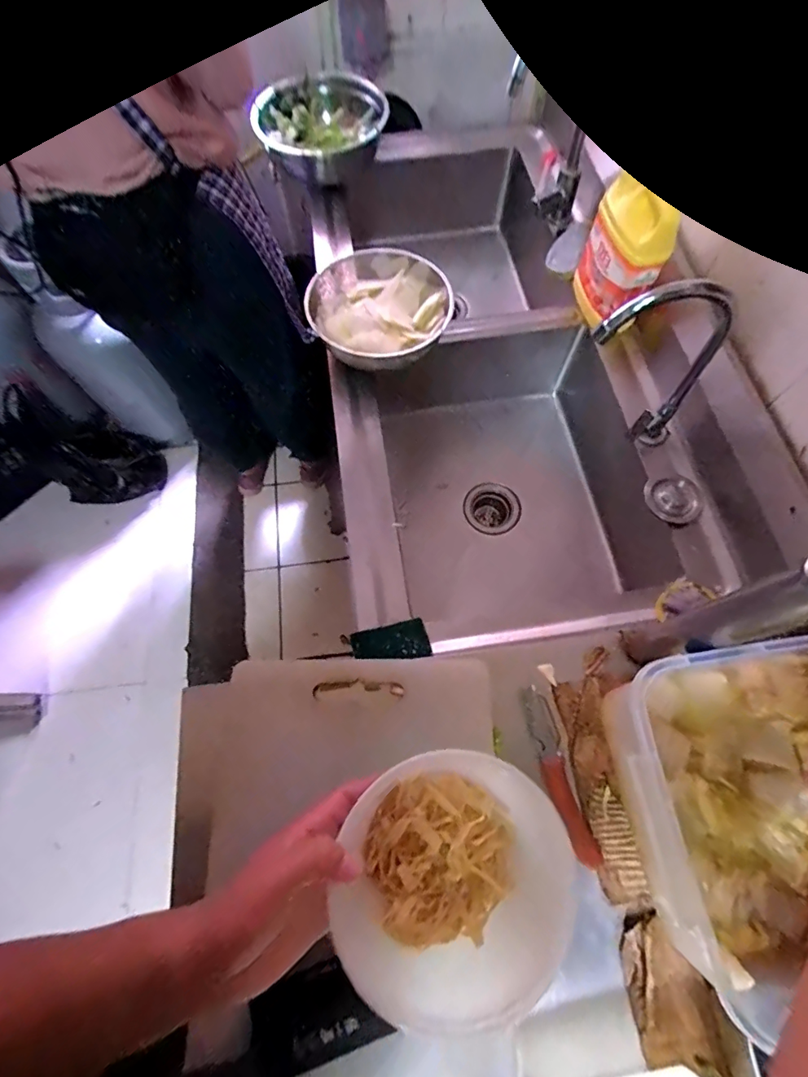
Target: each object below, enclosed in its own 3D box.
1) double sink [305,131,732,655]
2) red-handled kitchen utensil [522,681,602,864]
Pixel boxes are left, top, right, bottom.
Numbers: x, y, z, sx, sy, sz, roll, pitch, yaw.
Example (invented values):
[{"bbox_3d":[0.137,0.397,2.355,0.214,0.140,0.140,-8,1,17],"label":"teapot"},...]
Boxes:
[{"bbox_3d":[0.136,-0.347,0.969,0.535,0.319,1.122,-7,69,-2],"label":"double sink"},{"bbox_3d":[0.157,0.240,0.476,0.029,0.010,0.165,-13,70,-4],"label":"red-handled kitchen utensil"}]

